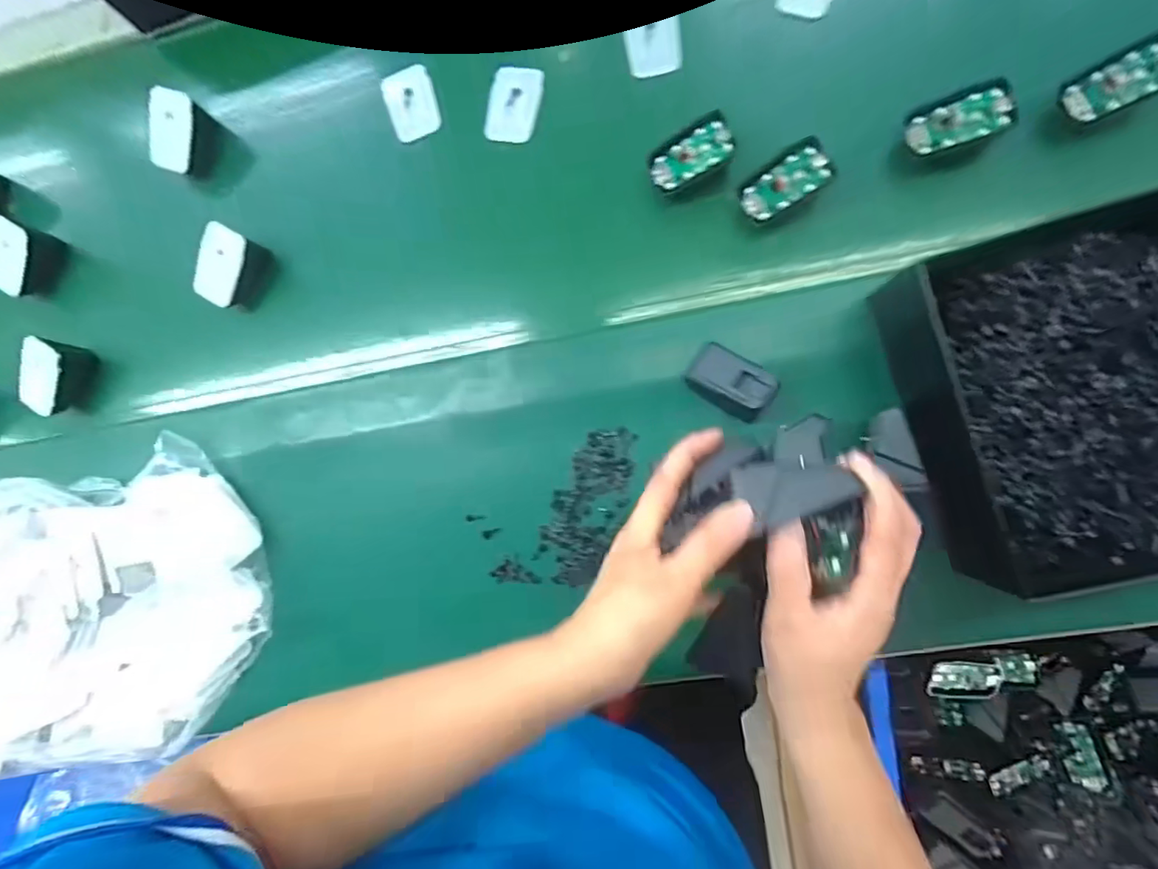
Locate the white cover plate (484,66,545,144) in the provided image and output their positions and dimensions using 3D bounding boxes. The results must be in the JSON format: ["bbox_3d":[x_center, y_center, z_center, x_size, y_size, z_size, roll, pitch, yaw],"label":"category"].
[{"bbox_3d":[-0.059,-0.302,0.494,0.047,0.013,0.067,11,88,8],"label":"white cover plate"}]

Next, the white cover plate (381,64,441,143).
[{"bbox_3d":[-0.157,-0.312,0.505,0.045,0.011,0.066,-19,84,6],"label":"white cover plate"}]

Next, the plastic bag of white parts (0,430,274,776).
[{"bbox_3d":[-0.451,0.155,0.465,0.354,0.074,0.276,-12,85,6],"label":"plastic bag of white parts"}]

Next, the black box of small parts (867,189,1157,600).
[{"bbox_3d":[0.328,-0.021,0.362,0.193,0.090,0.238,-17,84,6],"label":"black box of small parts"}]

